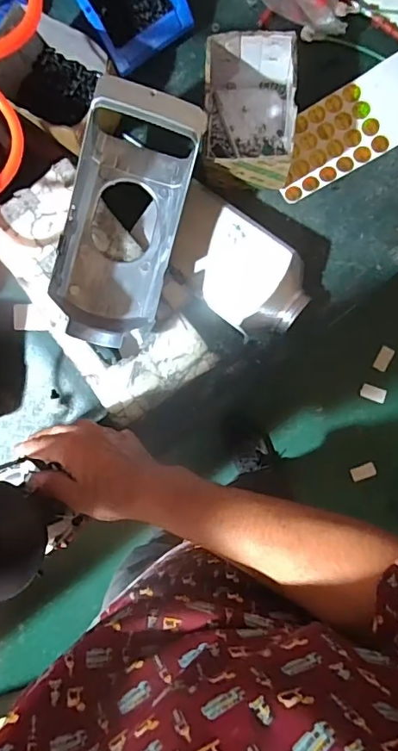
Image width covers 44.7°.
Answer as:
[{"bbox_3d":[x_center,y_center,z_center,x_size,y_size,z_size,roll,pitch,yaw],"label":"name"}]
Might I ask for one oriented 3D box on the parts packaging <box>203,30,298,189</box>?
[{"bbox_3d":[0.059,-0.311,0.580,0.100,0.094,0.152,1,93,6],"label":"parts packaging"}]

